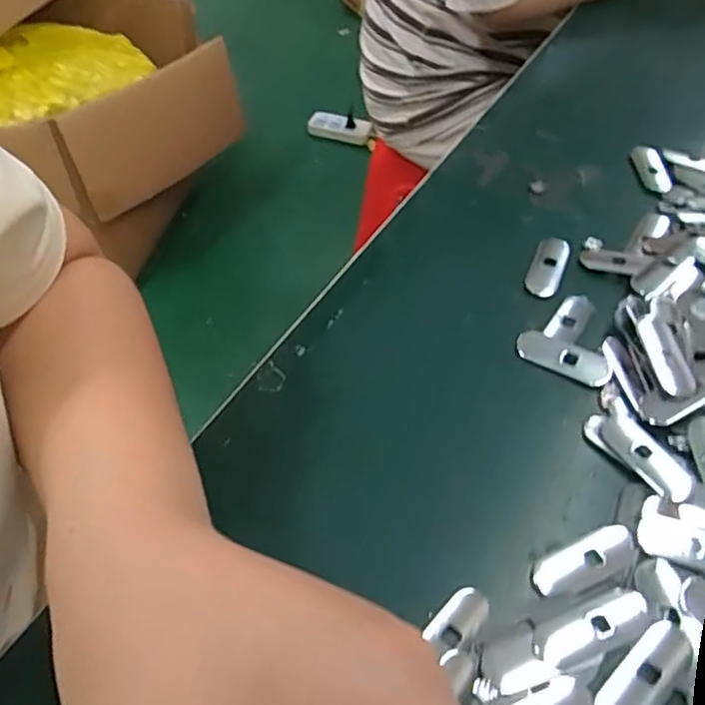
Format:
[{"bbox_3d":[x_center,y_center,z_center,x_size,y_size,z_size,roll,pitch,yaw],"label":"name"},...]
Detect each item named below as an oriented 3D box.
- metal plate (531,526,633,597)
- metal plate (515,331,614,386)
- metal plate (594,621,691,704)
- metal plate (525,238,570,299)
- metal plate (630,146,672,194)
[{"bbox_3d":[0.103,0.094,0.284,0.047,0.009,0.017,-16,54,-12],"label":"metal plate"},{"bbox_3d":[0.115,0.003,0.349,0.051,0.005,0.018,27,57,20],"label":"metal plate"},{"bbox_3d":[0.114,0.128,0.251,0.051,0.004,0.019,-36,60,-24],"label":"metal plate"},{"bbox_3d":[0.122,-0.054,0.398,0.020,0.004,0.050,19,55,14],"label":"metal plate"},{"bbox_3d":[0.215,-0.132,0.457,0.017,0.005,0.051,-2,52,-1],"label":"metal plate"}]

